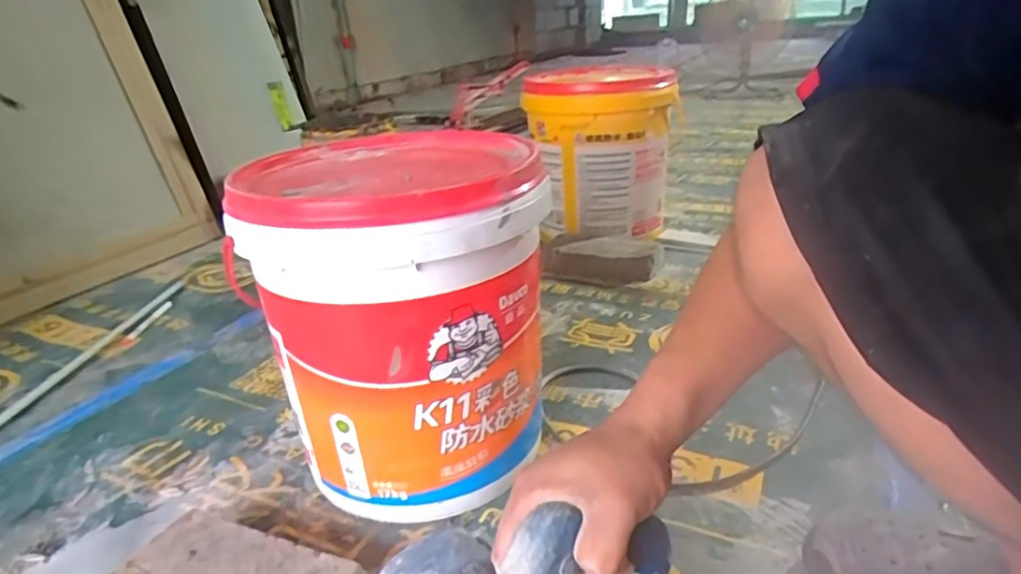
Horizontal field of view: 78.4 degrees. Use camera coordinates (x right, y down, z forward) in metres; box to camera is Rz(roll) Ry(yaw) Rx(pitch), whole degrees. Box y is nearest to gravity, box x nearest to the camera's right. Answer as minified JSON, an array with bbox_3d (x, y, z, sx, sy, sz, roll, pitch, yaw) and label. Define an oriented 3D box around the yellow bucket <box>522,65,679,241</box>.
[{"bbox_3d":[0.191,-0.300,1.360,0.291,0.309,0.291,1,24,10],"label":"yellow bucket"}]

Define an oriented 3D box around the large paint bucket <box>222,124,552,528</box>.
[{"bbox_3d":[-0.111,0.033,0.689,0.276,0.341,0.287,-3,24,1],"label":"large paint bucket"}]

